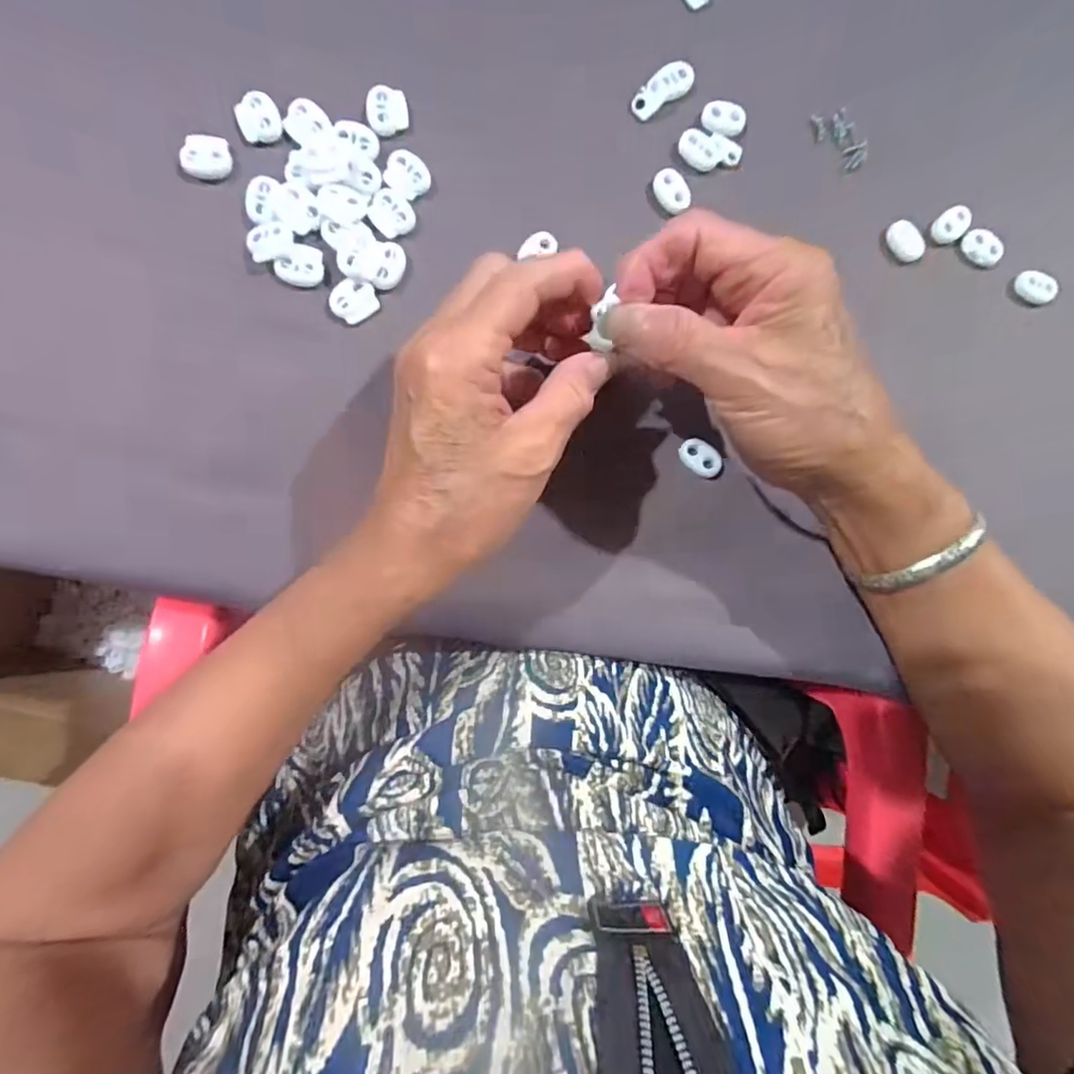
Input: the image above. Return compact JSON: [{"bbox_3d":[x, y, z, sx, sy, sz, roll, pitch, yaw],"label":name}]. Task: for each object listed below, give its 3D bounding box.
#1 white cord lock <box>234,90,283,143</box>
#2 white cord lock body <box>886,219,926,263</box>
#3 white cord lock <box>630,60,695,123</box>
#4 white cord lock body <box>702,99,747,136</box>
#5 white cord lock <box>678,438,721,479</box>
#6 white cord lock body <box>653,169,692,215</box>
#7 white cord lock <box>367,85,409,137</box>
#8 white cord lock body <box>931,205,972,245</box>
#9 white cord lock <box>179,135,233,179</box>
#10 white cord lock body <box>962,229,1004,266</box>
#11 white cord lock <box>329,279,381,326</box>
[{"bbox_3d":[-0.132,-0.199,0.265,0.019,0.005,0.020,-25,91,-6],"label":"white cord lock"},{"bbox_3d":[0.196,-0.157,0.297,0.013,0.008,0.022,-37,93,-6],"label":"white cord lock body"},{"bbox_3d":[0.064,-0.228,0.285,0.034,0.008,0.014,-40,93,-5],"label":"white cord lock"},{"bbox_3d":[0.096,-0.214,0.286,0.021,0.005,0.015,13,87,-6],"label":"white cord lock body"},{"bbox_3d":[0.083,-0.040,0.285,0.015,0.009,0.022,-40,93,-5],"label":"white cord lock"},{"bbox_3d":[0.069,-0.176,0.285,0.015,0.005,0.022,-37,93,-6],"label":"white cord lock body"},{"bbox_3d":[-0.073,-0.207,0.272,0.019,0.007,0.020,0,89,-6],"label":"white cord lock"},{"bbox_3d":[0.222,-0.167,0.300,0.018,0.009,0.015,-37,93,-6],"label":"white cord lock body"},{"bbox_3d":[-0.155,-0.180,0.264,0.021,0.006,0.018,-2,89,-6],"label":"white cord lock"},{"bbox_3d":[0.239,-0.155,0.302,0.022,0.011,0.011,39,85,-4],"label":"white cord lock body"},{"bbox_3d":[-0.088,-0.114,0.270,0.021,0.005,0.018,-32,92,-6],"label":"white cord lock"}]

